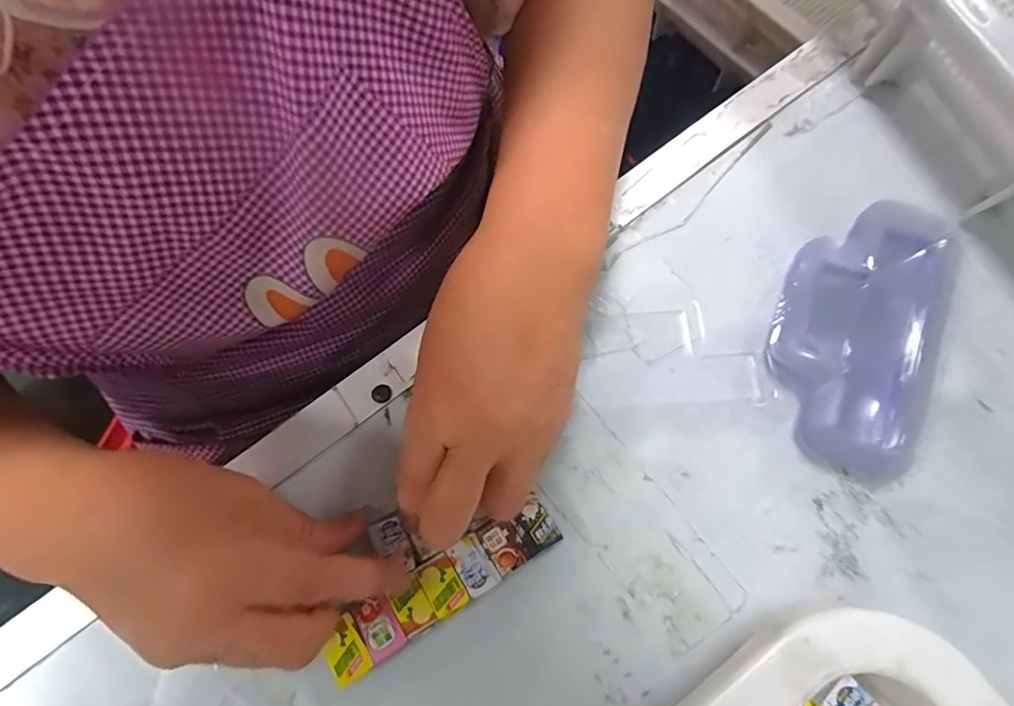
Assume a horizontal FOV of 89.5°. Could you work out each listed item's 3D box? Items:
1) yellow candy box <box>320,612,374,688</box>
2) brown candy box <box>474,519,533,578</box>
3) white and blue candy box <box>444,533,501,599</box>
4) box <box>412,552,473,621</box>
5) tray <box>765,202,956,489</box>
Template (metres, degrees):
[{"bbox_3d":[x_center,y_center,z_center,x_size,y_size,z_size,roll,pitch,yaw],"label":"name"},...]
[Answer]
[{"bbox_3d":[-0.072,0.132,0.226,0.017,0.004,0.024,-35,79,-7],"label":"yellow candy box"},{"bbox_3d":[-0.002,0.090,0.240,0.017,0.004,0.025,-34,79,-7],"label":"brown candy box"},{"bbox_3d":[-0.016,0.099,0.237,0.016,0.004,0.025,-32,78,-6],"label":"white and blue candy box"},{"bbox_3d":[-0.030,0.108,0.236,0.017,0.004,0.025,-31,78,-6],"label":"box"},{"bbox_3d":[0.176,-0.012,0.261,0.073,0.020,0.142,20,78,6],"label":"tray"}]

